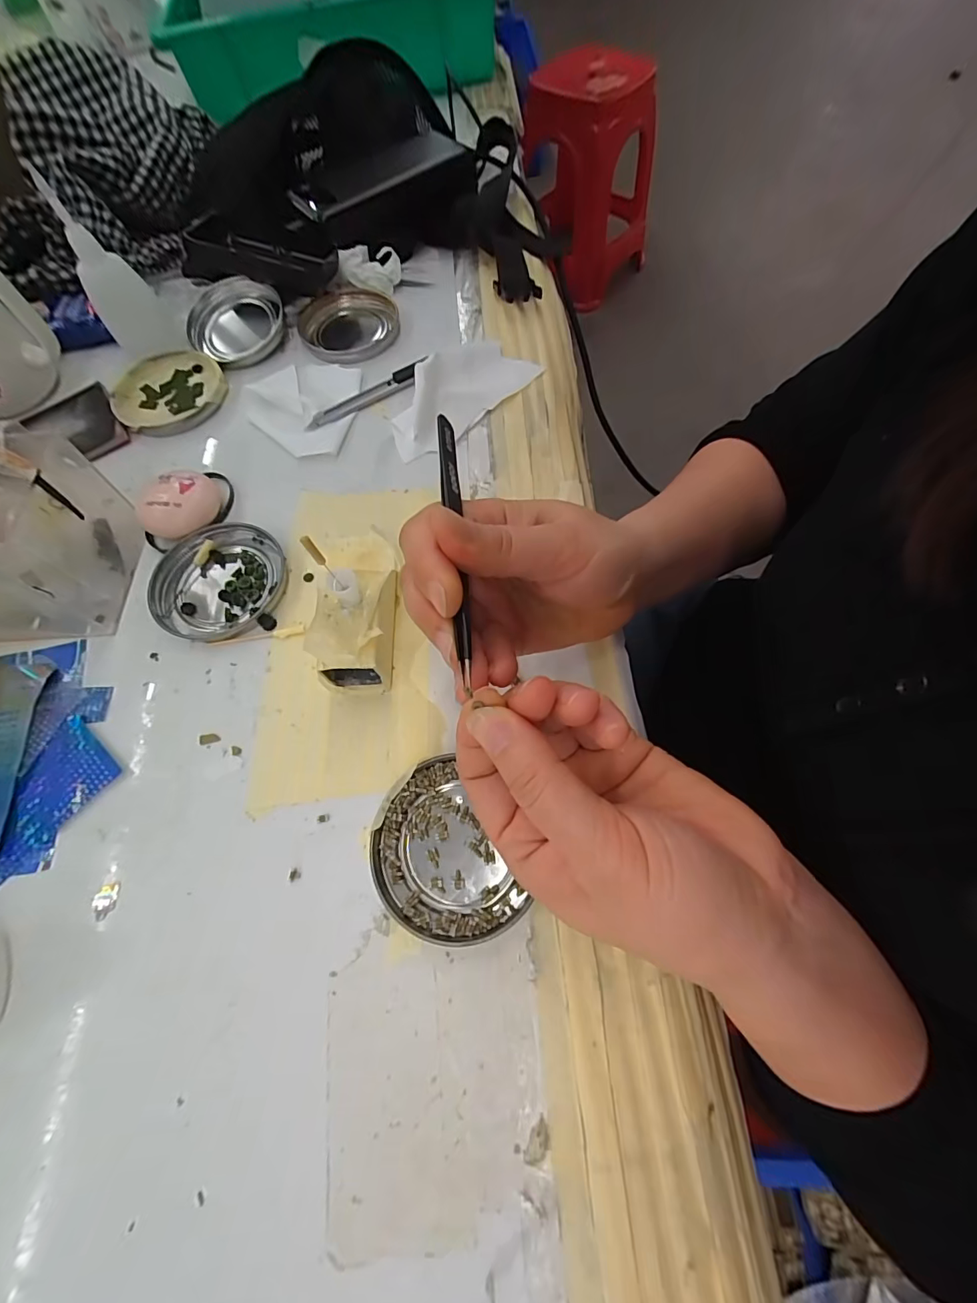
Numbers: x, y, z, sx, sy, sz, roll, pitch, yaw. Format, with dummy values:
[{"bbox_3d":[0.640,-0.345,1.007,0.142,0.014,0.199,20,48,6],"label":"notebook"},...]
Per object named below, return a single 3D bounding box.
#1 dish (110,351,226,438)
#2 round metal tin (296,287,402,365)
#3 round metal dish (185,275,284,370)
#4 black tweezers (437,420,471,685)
[{"bbox_3d":[-0.240,-0.195,0.355,0.080,0.013,0.077,-23,68,-7],"label":"dish"},{"bbox_3d":[-0.112,-0.261,0.380,0.077,0.016,0.081,-9,67,-1],"label":"round metal tin"},{"bbox_3d":[-0.203,-0.263,0.368,0.070,0.022,0.069,-1,67,2],"label":"round metal dish"},{"bbox_3d":[-0.013,-0.047,0.181,0.007,0.004,0.131,-6,62,0],"label":"black tweezers"}]

